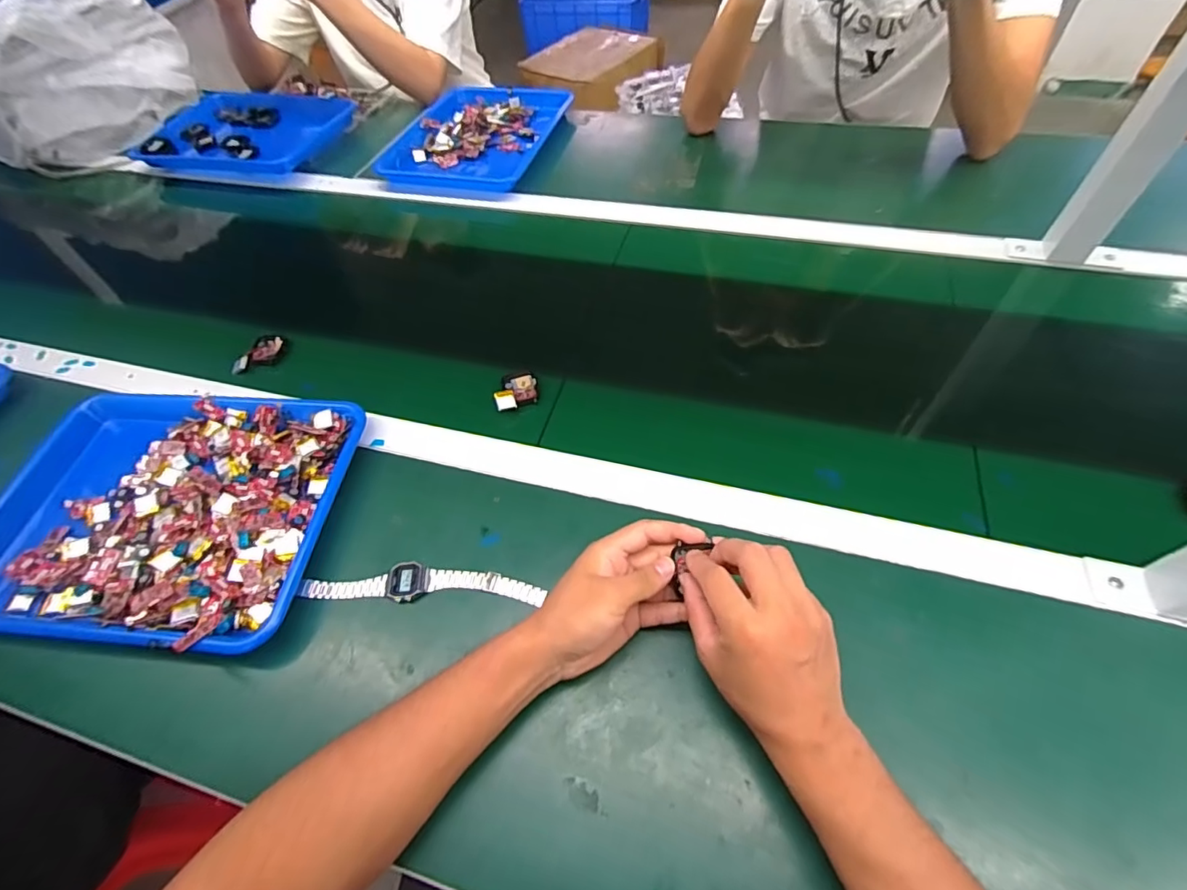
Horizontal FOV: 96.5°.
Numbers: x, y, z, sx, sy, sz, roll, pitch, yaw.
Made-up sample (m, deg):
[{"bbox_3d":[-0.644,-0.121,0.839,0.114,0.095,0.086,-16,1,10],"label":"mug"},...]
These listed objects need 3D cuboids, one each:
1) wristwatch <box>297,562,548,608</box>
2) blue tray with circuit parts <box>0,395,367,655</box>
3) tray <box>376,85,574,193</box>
[{"bbox_3d":[-0.145,0.118,0.453,0.198,0.019,0.031,0,56,4],"label":"wristwatch"},{"bbox_3d":[-0.399,0.060,0.510,0.326,0.057,0.251,5,55,8],"label":"blue tray with circuit parts"},{"bbox_3d":[-0.203,-0.534,0.907,0.263,0.040,0.297,11,56,12],"label":"tray"}]

